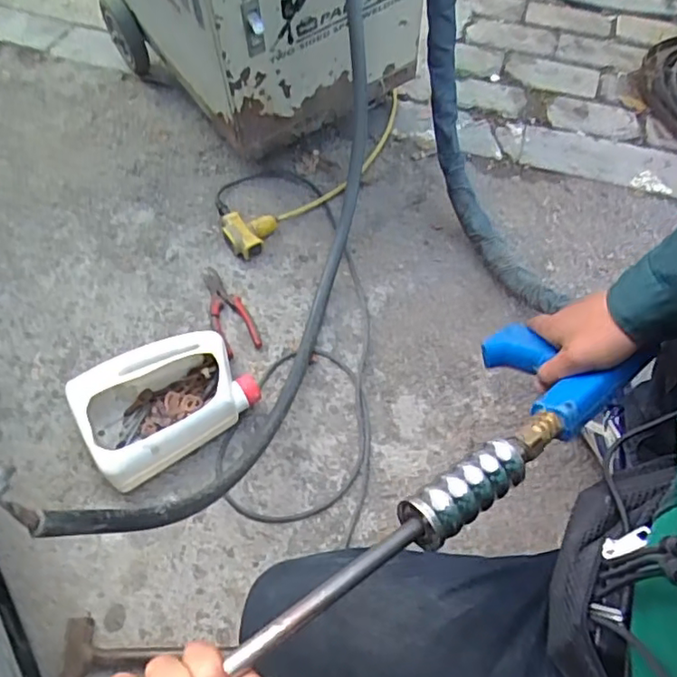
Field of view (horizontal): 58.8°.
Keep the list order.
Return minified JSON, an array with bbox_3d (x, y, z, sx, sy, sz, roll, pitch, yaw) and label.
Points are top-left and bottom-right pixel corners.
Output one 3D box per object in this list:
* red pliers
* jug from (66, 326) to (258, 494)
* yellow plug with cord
[{"bbox_3d":[-0.180,-0.049,0.964,0.058,0.019,0.176,-24,63,-13],"label":"red pliers"},{"bbox_3d":[-0.247,0.083,0.852,0.224,0.090,0.172,-34,65,-17],"label":"jug"},{"bbox_3d":[-0.021,-0.306,1.091,0.081,0.046,0.462,39,68,21],"label":"yellow plug with cord"}]

